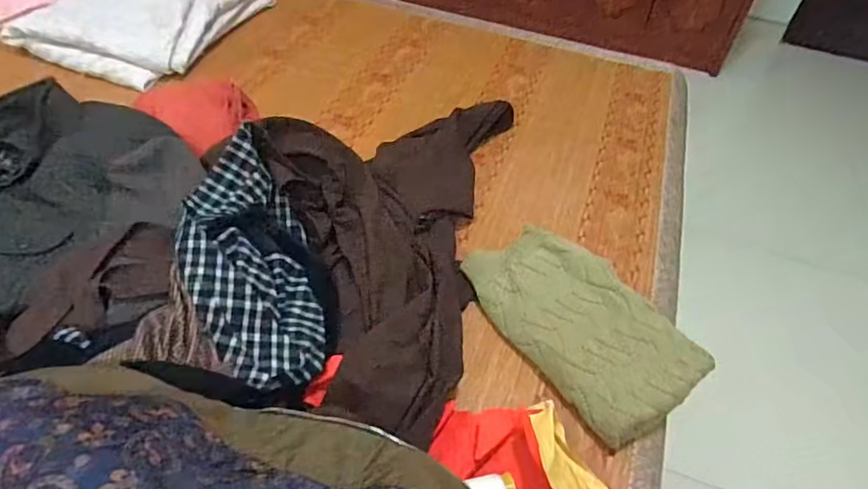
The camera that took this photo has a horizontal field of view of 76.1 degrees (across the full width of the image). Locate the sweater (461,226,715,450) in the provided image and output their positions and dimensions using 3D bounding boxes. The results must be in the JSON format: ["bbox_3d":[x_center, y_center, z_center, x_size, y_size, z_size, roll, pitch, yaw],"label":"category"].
[{"bbox_3d":[0.219,0.112,0.829,0.206,0.039,0.337,-24,54,-27],"label":"sweater"}]

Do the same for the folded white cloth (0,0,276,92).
[{"bbox_3d":[-0.660,-0.558,1.296,0.356,0.107,0.467,17,47,9],"label":"folded white cloth"}]

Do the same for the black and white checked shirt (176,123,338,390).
[{"bbox_3d":[-0.225,0.028,0.707,0.172,0.143,0.298,-24,53,-26],"label":"black and white checked shirt"}]

